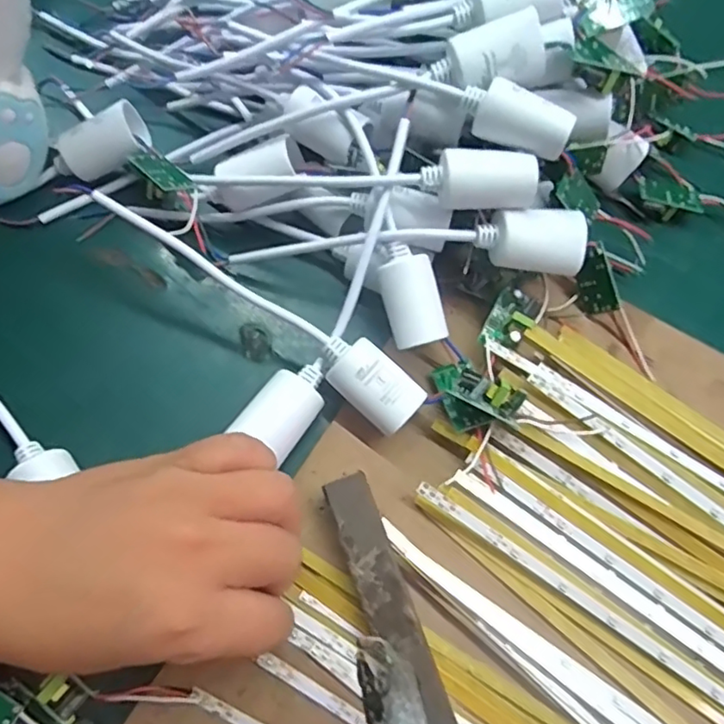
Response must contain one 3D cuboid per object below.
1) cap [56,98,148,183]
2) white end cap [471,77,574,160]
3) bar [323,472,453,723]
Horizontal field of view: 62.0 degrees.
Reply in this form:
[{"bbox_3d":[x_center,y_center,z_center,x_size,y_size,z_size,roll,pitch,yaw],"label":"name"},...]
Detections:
[{"bbox_3d":[-0.147,-0.118,0.334,0.056,0.024,0.027,-23,68,15],"label":"cap"},{"bbox_3d":[0.076,-0.113,0.281,0.043,0.021,0.017,23,68,6],"label":"white end cap"},{"bbox_3d":[0.028,0.149,0.242,0.019,0.020,0.211,-18,70,-11],"label":"bar"}]

